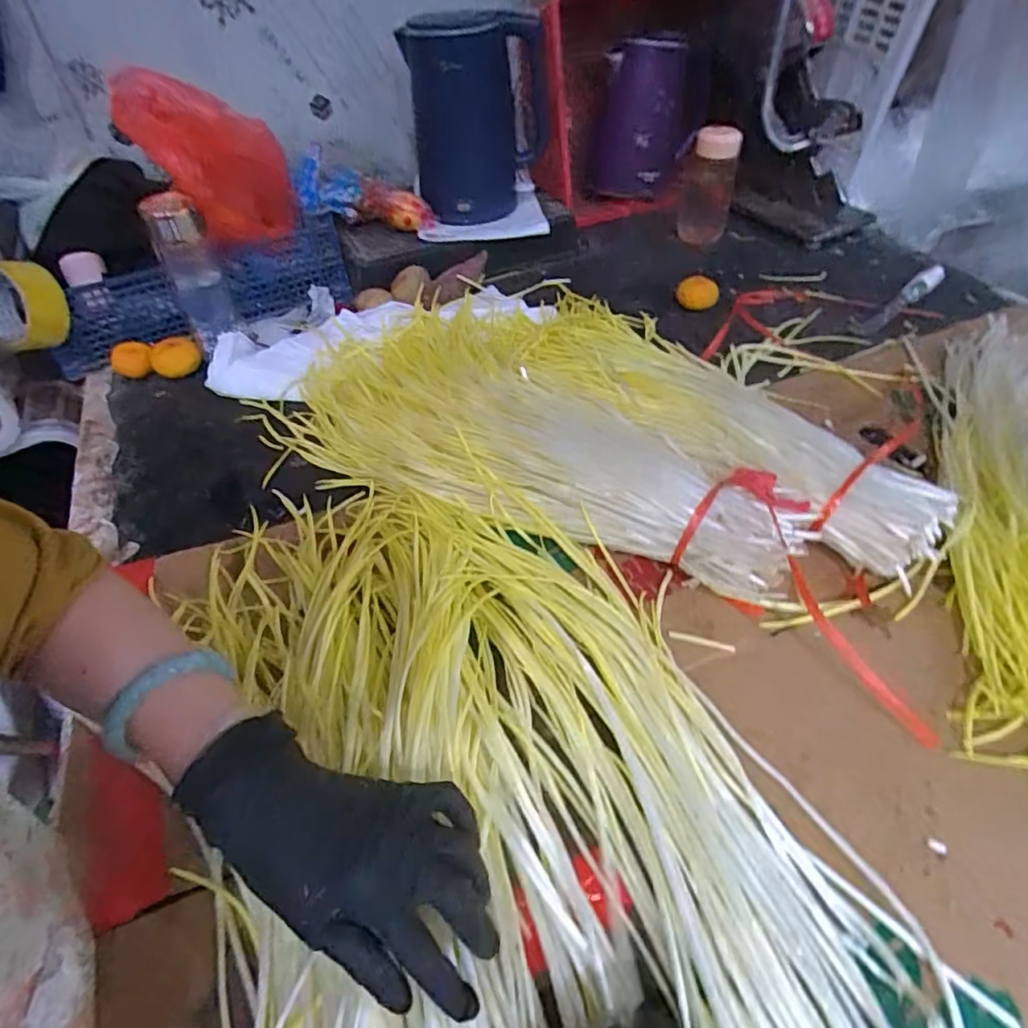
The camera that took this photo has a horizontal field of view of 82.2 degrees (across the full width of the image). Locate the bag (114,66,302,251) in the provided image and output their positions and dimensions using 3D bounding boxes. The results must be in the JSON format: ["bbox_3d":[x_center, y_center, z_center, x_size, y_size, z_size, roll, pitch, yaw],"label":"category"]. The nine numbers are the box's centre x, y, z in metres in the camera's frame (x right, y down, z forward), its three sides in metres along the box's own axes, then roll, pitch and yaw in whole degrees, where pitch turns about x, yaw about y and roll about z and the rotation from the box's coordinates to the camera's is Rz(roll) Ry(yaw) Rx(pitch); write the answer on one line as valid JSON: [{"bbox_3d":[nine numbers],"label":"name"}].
[{"bbox_3d":[-0.353,-0.409,0.699,0.150,0.195,0.111,-16,50,-10],"label":"bag"}]

